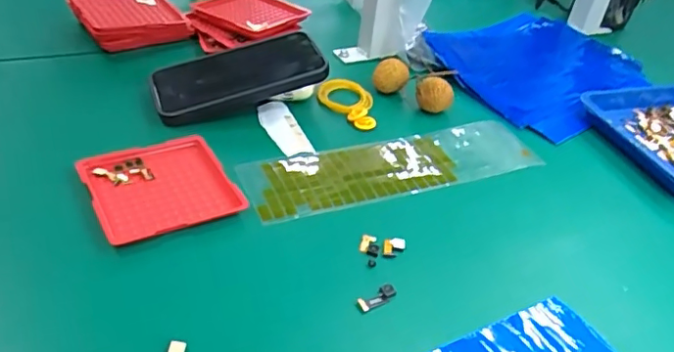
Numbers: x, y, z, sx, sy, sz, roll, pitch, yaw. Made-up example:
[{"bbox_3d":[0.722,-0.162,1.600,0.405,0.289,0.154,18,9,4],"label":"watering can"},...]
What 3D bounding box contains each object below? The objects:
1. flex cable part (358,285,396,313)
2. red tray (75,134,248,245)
[{"bbox_3d":[0.027,0.081,0.372,0.029,0.004,0.011,-22,47,-31],"label":"flex cable part"},{"bbox_3d":[-0.132,0.008,0.420,0.097,0.011,0.096,-19,46,-29],"label":"red tray"}]

